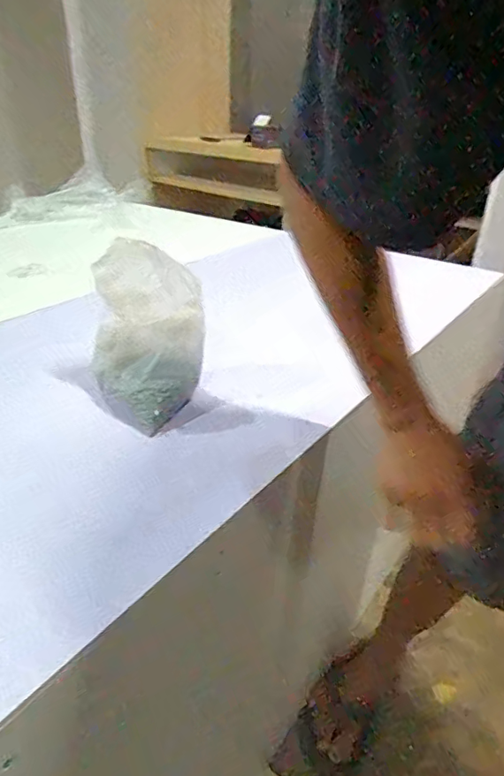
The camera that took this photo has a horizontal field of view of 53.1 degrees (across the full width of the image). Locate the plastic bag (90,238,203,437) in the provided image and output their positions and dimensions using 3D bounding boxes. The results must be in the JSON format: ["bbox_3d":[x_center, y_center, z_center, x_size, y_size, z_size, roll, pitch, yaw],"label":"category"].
[{"bbox_3d":[-0.118,-0.057,0.568,0.126,0.212,0.045,0,-6,-4],"label":"plastic bag"}]

